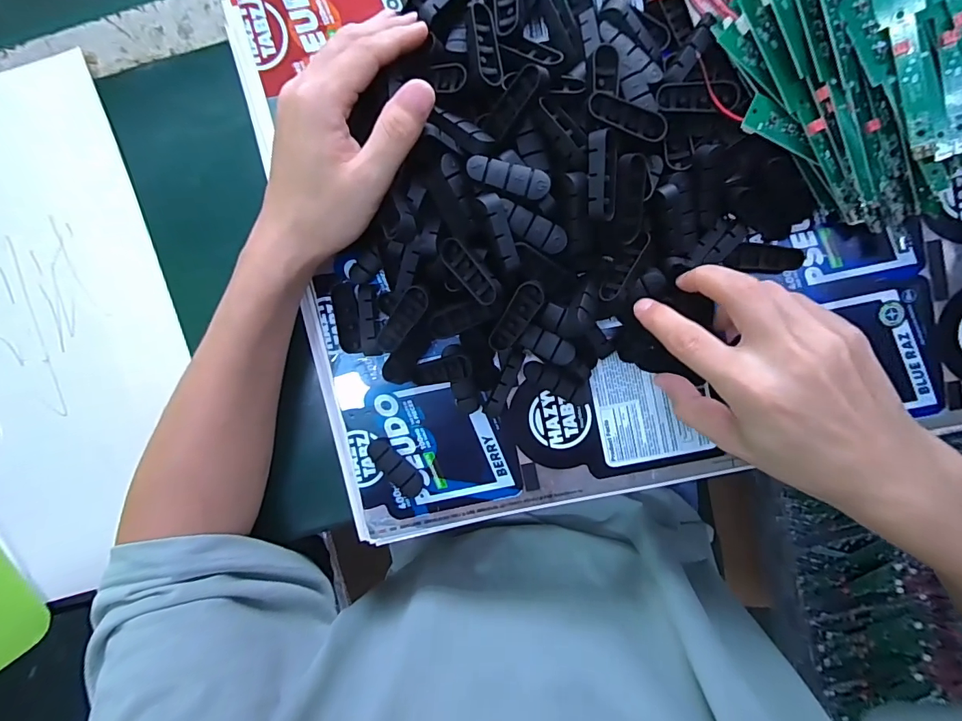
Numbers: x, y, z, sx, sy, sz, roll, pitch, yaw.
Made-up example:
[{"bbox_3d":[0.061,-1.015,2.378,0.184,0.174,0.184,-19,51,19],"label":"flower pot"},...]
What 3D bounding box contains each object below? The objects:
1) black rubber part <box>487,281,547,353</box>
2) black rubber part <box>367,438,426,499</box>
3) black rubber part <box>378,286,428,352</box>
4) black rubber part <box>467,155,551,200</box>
[{"bbox_3d":[0.022,-0.027,0.276,0.016,0.006,0.048,32,116,0],"label":"black rubber part"},{"bbox_3d":[-0.059,0.075,0.316,0.017,0.010,0.049,-37,92,4],"label":"black rubber part"},{"bbox_3d":[-0.050,-0.026,0.284,0.014,0.006,0.049,37,108,-1],"label":"black rubber part"},{"bbox_3d":[0.016,-0.105,0.259,0.047,0.011,0.015,19,96,-1],"label":"black rubber part"}]

